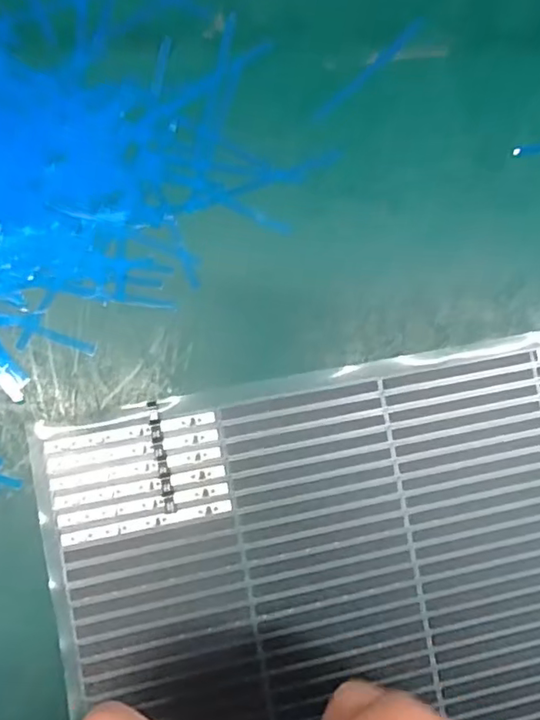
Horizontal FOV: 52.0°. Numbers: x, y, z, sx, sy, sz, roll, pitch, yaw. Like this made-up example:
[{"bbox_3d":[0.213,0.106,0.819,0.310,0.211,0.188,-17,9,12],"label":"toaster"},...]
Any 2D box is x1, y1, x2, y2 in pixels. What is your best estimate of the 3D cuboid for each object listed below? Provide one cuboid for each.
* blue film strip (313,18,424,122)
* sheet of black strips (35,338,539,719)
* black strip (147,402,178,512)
[{"bbox_3d":[0.039,-0.113,0.215,0.005,0.004,0.061,45,84,-3],"label":"blue film strip"},{"bbox_3d":[0.084,0.099,0.211,0.298,0.007,0.203,-10,89,-6],"label":"sheet of black strips"},{"bbox_3d":[-0.039,0.035,0.198,0.005,0.004,0.040,-11,89,-6],"label":"black strip"}]

